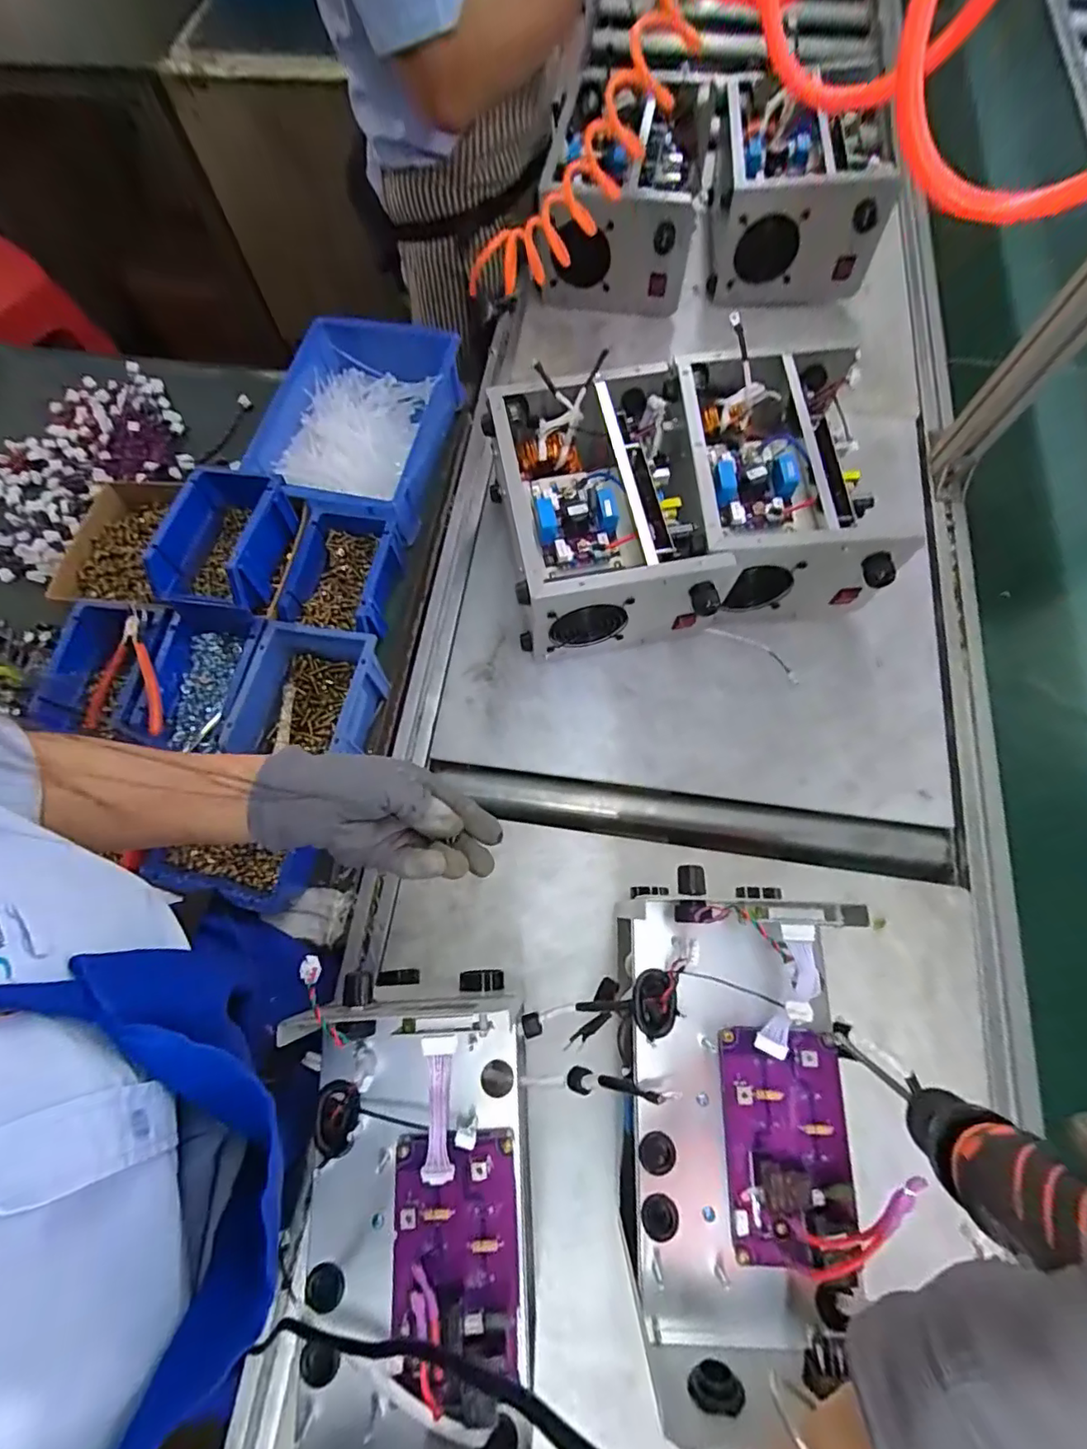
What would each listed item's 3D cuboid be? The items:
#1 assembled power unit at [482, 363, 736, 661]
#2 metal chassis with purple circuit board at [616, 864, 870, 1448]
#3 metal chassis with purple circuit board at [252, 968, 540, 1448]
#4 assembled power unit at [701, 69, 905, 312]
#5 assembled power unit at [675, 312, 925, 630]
[{"bbox_3d":[0.067,-0.232,0.643,0.228,0.161,0.288,-9,71,-2],"label":"assembled power unit"},{"bbox_3d":[0.134,0.270,0.395,0.168,0.112,0.272,-1,71,1],"label":"metal chassis with purple circuit board"},{"bbox_3d":[-0.093,0.338,0.360,0.159,0.088,0.296,-6,71,0],"label":"metal chassis with purple circuit board"},{"bbox_3d":[0.356,-0.784,0.810,0.237,0.142,0.259,3,71,3],"label":"assembled power unit"},{"bbox_3d":[0.271,-0.270,0.647,0.222,0.139,0.292,-2,71,1],"label":"assembled power unit"}]

